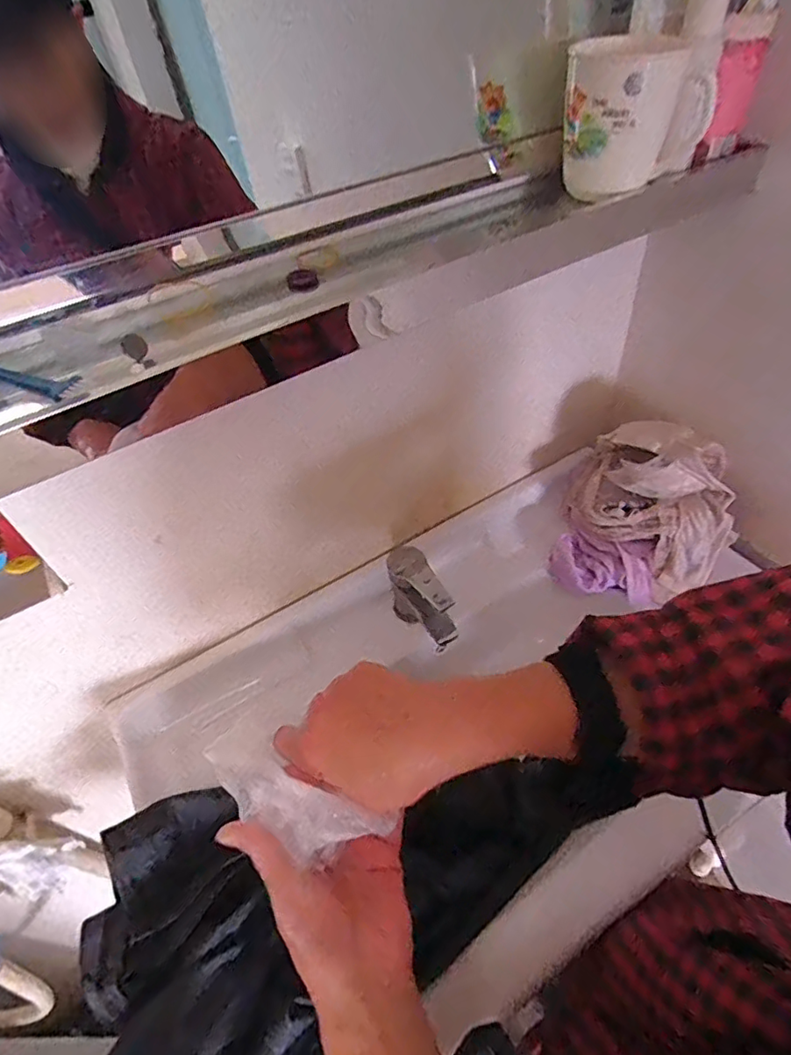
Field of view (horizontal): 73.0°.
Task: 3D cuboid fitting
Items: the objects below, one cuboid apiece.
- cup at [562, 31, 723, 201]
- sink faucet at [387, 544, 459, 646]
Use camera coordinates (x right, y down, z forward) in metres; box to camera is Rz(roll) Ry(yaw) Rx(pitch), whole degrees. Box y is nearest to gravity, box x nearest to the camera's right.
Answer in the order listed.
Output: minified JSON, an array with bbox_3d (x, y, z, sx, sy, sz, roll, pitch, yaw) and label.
[{"bbox_3d":[0.192,-0.328,0.427,0.106,0.097,0.099,10,47,17],"label":"cup"},{"bbox_3d":[0.030,0.095,0.657,0.053,0.113,0.095,-23,47,-15],"label":"sink faucet"}]

